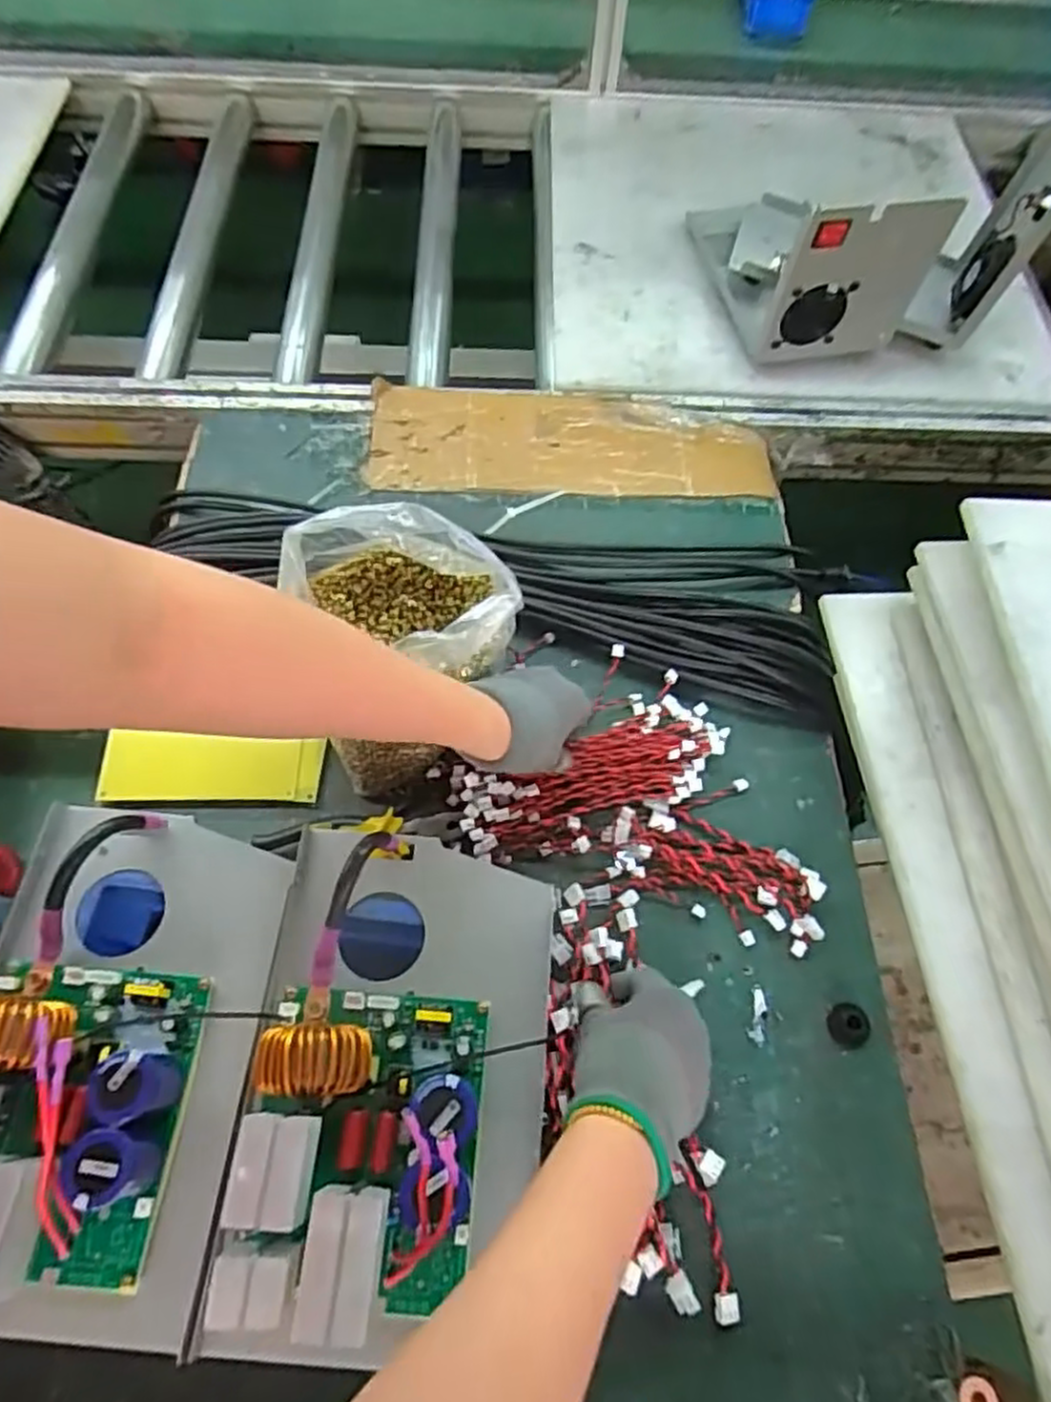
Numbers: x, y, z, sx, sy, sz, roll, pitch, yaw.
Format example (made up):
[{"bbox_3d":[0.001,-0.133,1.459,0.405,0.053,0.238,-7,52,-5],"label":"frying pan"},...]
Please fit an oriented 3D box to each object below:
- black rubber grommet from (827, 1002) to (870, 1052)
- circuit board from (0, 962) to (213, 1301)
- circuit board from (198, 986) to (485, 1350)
[{"bbox_3d":[0.231,0.229,0.525,0.030,0.015,0.030,-11,64,-7],"label":"black rubber grommet"},{"bbox_3d":[-0.253,0.213,0.382,0.123,0.071,0.151,4,63,1],"label":"circuit board"},{"bbox_3d":[-0.087,0.227,0.383,0.122,0.071,0.148,4,63,0],"label":"circuit board"}]

